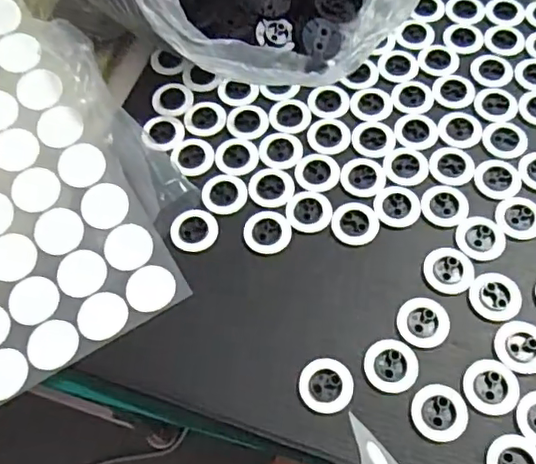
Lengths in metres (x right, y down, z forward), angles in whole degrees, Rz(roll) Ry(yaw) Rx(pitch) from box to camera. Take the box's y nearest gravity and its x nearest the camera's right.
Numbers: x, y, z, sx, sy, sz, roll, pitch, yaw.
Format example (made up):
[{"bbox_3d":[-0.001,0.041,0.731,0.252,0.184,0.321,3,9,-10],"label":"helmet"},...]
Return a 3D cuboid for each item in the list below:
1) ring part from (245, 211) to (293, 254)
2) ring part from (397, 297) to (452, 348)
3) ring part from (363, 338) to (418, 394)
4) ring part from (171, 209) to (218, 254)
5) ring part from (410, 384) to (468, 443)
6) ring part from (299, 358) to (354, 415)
[{"bbox_3d":[0.000,-0.001,0.353,0.028,0.004,0.027,3,63,4],"label":"ring part"},{"bbox_3d":[0.086,0.049,0.326,0.029,0.004,0.027,-1,62,2],"label":"ring part"},{"bbox_3d":[0.066,0.071,0.316,0.028,0.004,0.027,28,67,16],"label":"ring part"},{"bbox_3d":[-0.045,-0.001,0.355,0.026,0.005,0.028,-1,62,2],"label":"ring part"},{"bbox_3d":[0.089,0.093,0.305,0.028,0.004,0.029,-1,62,2],"label":"ring part"},{"bbox_3d":[0.031,0.081,0.312,0.028,0.004,0.028,-1,62,2],"label":"ring part"}]

